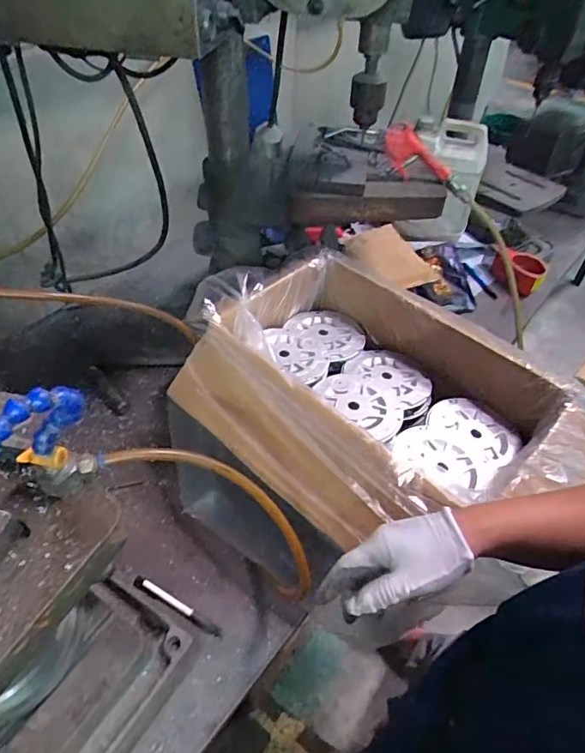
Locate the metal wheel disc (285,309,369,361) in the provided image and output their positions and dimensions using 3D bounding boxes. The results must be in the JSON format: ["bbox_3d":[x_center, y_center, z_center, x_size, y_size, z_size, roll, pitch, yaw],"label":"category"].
[{"bbox_3d":[0.061,-0.071,0.848,0.127,0.022,0.125,-6,39,-19],"label":"metal wheel disc"}]

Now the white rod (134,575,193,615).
[{"bbox_3d":[-0.176,0.298,0.688,0.094,0.007,0.013,22,50,18],"label":"white rod"}]

